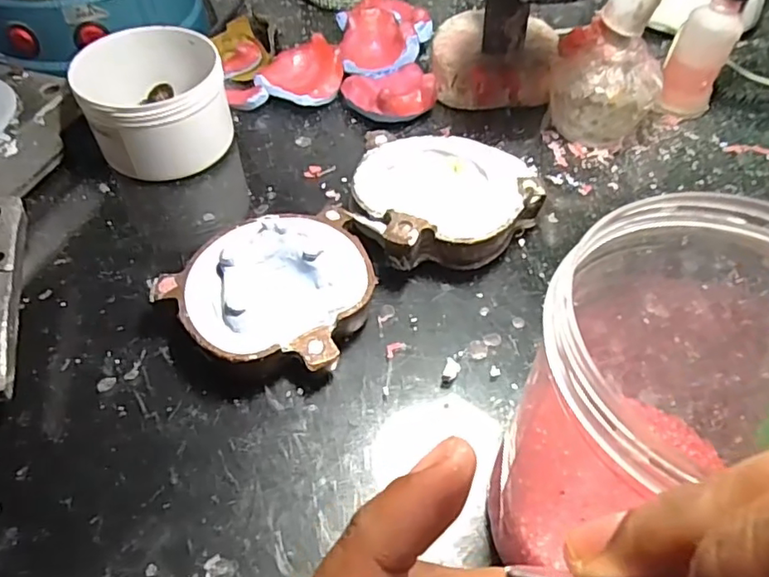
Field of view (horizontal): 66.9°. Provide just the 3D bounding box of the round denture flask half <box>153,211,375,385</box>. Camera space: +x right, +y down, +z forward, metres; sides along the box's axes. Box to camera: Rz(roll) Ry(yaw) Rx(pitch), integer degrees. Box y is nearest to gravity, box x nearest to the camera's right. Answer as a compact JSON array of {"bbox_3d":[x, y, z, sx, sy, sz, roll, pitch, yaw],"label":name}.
[{"bbox_3d":[-0.053,0.004,0.314,0.105,0.034,0.090,-33,62,-23],"label":"round denture flask half"}]

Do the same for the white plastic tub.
[{"bbox_3d":[-0.152,-0.125,0.388,0.090,0.061,0.093,1,54,-1],"label":"white plastic tub"}]

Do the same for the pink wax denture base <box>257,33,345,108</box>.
[{"bbox_3d":[-0.064,-0.164,0.446,0.063,0.027,0.063,-5,54,-6],"label":"pink wax denture base"}]

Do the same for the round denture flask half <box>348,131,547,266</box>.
[{"bbox_3d":[0.037,-0.053,0.358,0.110,0.040,0.101,1,54,-1],"label":"round denture flask half"}]

